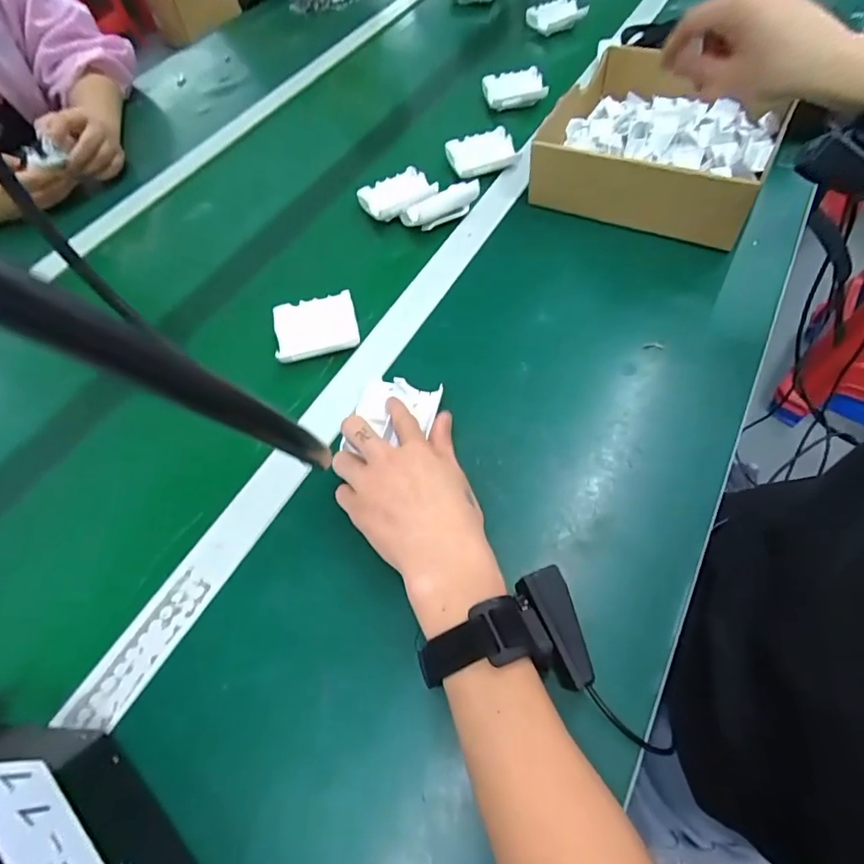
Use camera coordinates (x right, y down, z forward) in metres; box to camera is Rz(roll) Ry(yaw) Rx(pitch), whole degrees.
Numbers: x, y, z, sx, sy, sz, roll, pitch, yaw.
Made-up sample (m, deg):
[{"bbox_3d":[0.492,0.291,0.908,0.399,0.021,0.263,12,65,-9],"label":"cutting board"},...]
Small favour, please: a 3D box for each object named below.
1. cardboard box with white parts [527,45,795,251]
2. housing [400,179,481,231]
[{"bbox_3d":[0.259,-0.331,0.578,0.248,0.085,0.237,18,61,16],"label":"cardboard box with white parts"},{"bbox_3d":[0.011,-0.259,0.577,0.094,0.028,0.036,-21,57,10],"label":"housing"}]

